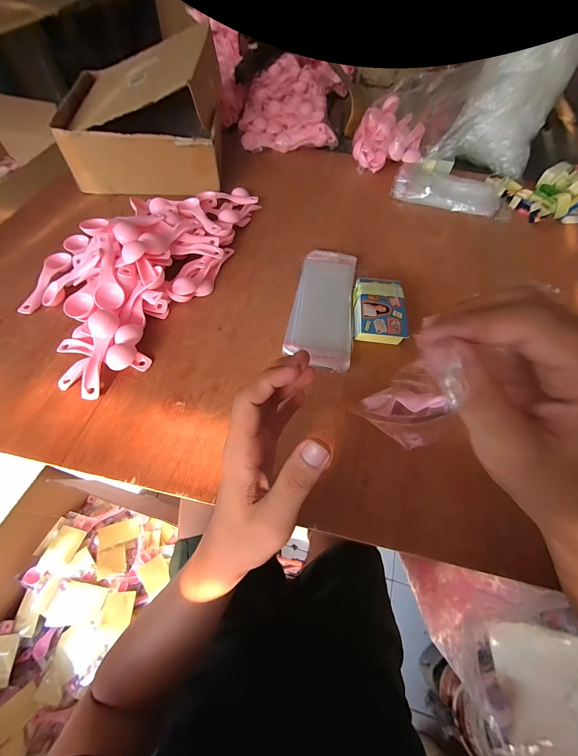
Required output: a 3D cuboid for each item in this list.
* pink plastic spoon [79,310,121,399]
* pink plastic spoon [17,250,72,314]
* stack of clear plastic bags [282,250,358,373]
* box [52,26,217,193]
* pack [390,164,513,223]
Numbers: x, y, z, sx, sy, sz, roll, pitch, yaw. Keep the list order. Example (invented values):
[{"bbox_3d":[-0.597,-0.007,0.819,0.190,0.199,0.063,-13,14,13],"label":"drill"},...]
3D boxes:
[{"bbox_3d":[-0.227,-0.031,0.346,0.031,0.011,0.113,1,73,-2],"label":"pink plastic spoon"},{"bbox_3d":[-0.342,-0.136,0.413,0.031,0.017,0.112,9,59,3],"label":"pink plastic spoon"},{"bbox_3d":[0.051,-0.108,0.425,0.087,0.008,0.222,10,59,4],"label":"stack of clear plastic bags"},{"bbox_3d":[-0.263,-0.483,0.539,0.263,0.164,0.239,-5,59,-5],"label":"box"},{"bbox_3d":[0.324,-0.385,0.584,0.222,0.025,0.130,14,59,6],"label":"pack"}]

